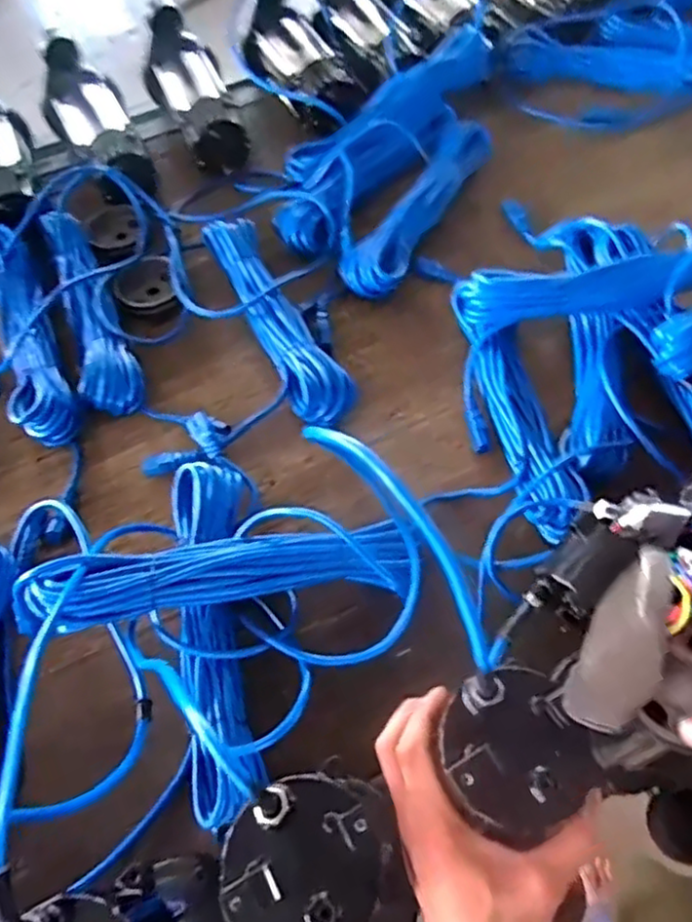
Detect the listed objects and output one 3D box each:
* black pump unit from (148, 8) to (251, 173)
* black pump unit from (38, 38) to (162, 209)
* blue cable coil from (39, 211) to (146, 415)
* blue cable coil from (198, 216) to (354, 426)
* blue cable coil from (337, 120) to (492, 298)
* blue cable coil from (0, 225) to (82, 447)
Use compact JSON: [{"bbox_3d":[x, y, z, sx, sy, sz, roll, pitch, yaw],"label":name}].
[{"bbox_3d":[-0.236,-0.559,1.012,0.116,0.110,0.245,-18,60,-6],"label":"black pump unit"},{"bbox_3d":[-0.366,-0.486,0.977,0.121,0.109,0.275,-24,61,-9],"label":"black pump unit"},{"bbox_3d":[-0.324,-0.193,0.851,0.070,0.041,0.336,-22,61,-9],"label":"blue cable coil"},{"bbox_3d":[-0.088,-0.176,0.832,0.073,0.053,0.339,-25,61,-10],"label":"blue cable coil"},{"bbox_3d":[0.103,-0.353,0.906,0.081,0.037,0.343,27,65,18],"label":"blue cable coil"},{"bbox_3d":[-0.394,-0.156,0.833,0.070,0.062,0.333,-23,61,-9],"label":"blue cable coil"}]

